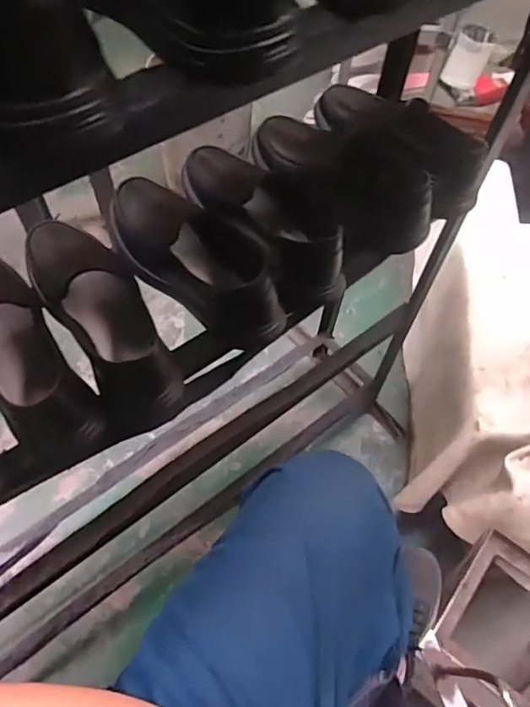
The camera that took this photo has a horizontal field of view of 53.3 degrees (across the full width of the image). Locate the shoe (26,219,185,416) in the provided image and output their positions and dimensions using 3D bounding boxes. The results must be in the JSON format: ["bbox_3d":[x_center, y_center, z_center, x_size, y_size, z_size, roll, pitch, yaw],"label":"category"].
[{"bbox_3d":[-0.172,-0.040,0.561,0.100,0.108,0.251,-27,62,-17],"label":"shoe"}]

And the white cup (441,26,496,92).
[{"bbox_3d":[0.467,-0.674,1.208,0.083,0.108,0.078,1,58,-1],"label":"white cup"}]

